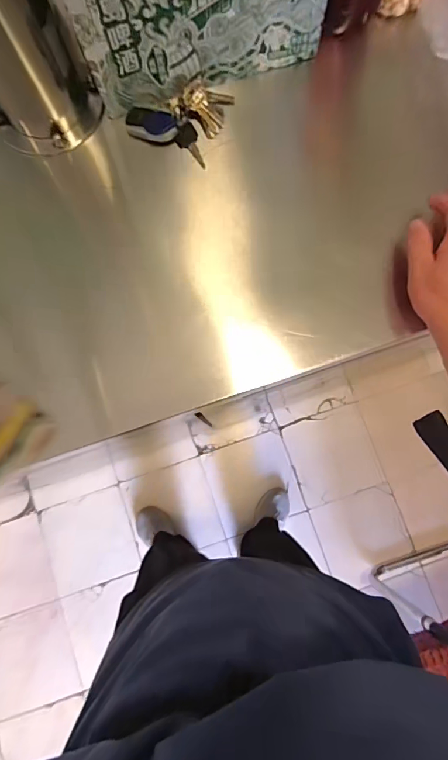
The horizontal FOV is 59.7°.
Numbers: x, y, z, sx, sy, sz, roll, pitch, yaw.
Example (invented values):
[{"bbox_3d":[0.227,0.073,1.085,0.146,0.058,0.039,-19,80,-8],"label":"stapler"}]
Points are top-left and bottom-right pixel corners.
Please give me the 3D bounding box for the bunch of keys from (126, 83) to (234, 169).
[{"bbox_3d":[-0.052,-0.321,0.467,0.101,0.025,0.091,22,83,4],"label":"bunch of keys"}]

